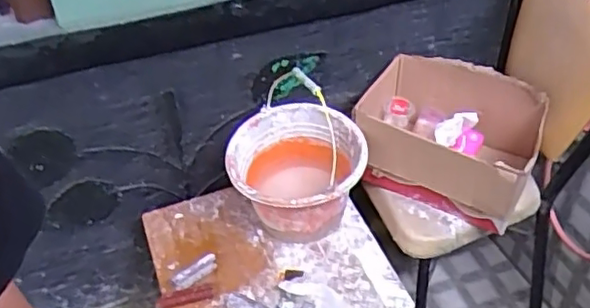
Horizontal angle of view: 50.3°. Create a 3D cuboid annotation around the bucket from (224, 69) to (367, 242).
[{"bbox_3d":[0.004,0.023,1.292,0.279,0.324,0.247,9,44,12],"label":"bucket"}]

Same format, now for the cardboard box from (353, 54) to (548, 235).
[{"bbox_3d":[0.325,-0.039,1.343,0.380,0.186,0.259,17,46,20],"label":"cardboard box"}]

